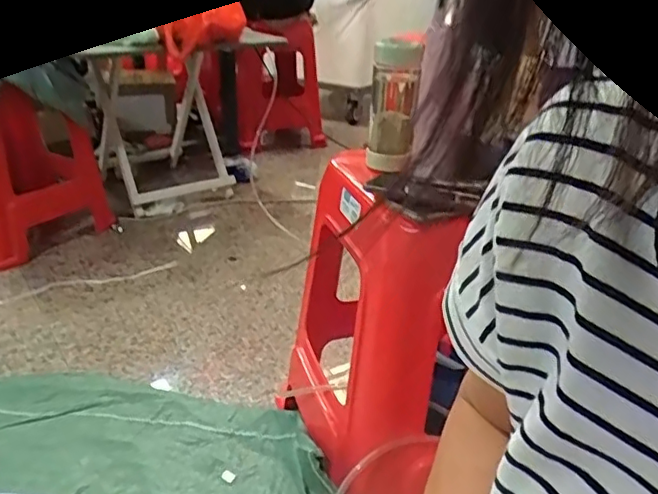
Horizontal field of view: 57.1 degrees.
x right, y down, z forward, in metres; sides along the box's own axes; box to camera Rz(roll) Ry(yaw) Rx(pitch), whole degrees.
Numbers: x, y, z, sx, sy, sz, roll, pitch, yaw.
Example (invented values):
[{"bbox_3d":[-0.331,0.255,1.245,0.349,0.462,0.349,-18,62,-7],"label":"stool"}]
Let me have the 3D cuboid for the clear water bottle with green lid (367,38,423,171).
[{"bbox_3d":[0.087,-0.191,0.813,0.061,0.164,0.067,4,25,4],"label":"clear water bottle with green lid"}]

